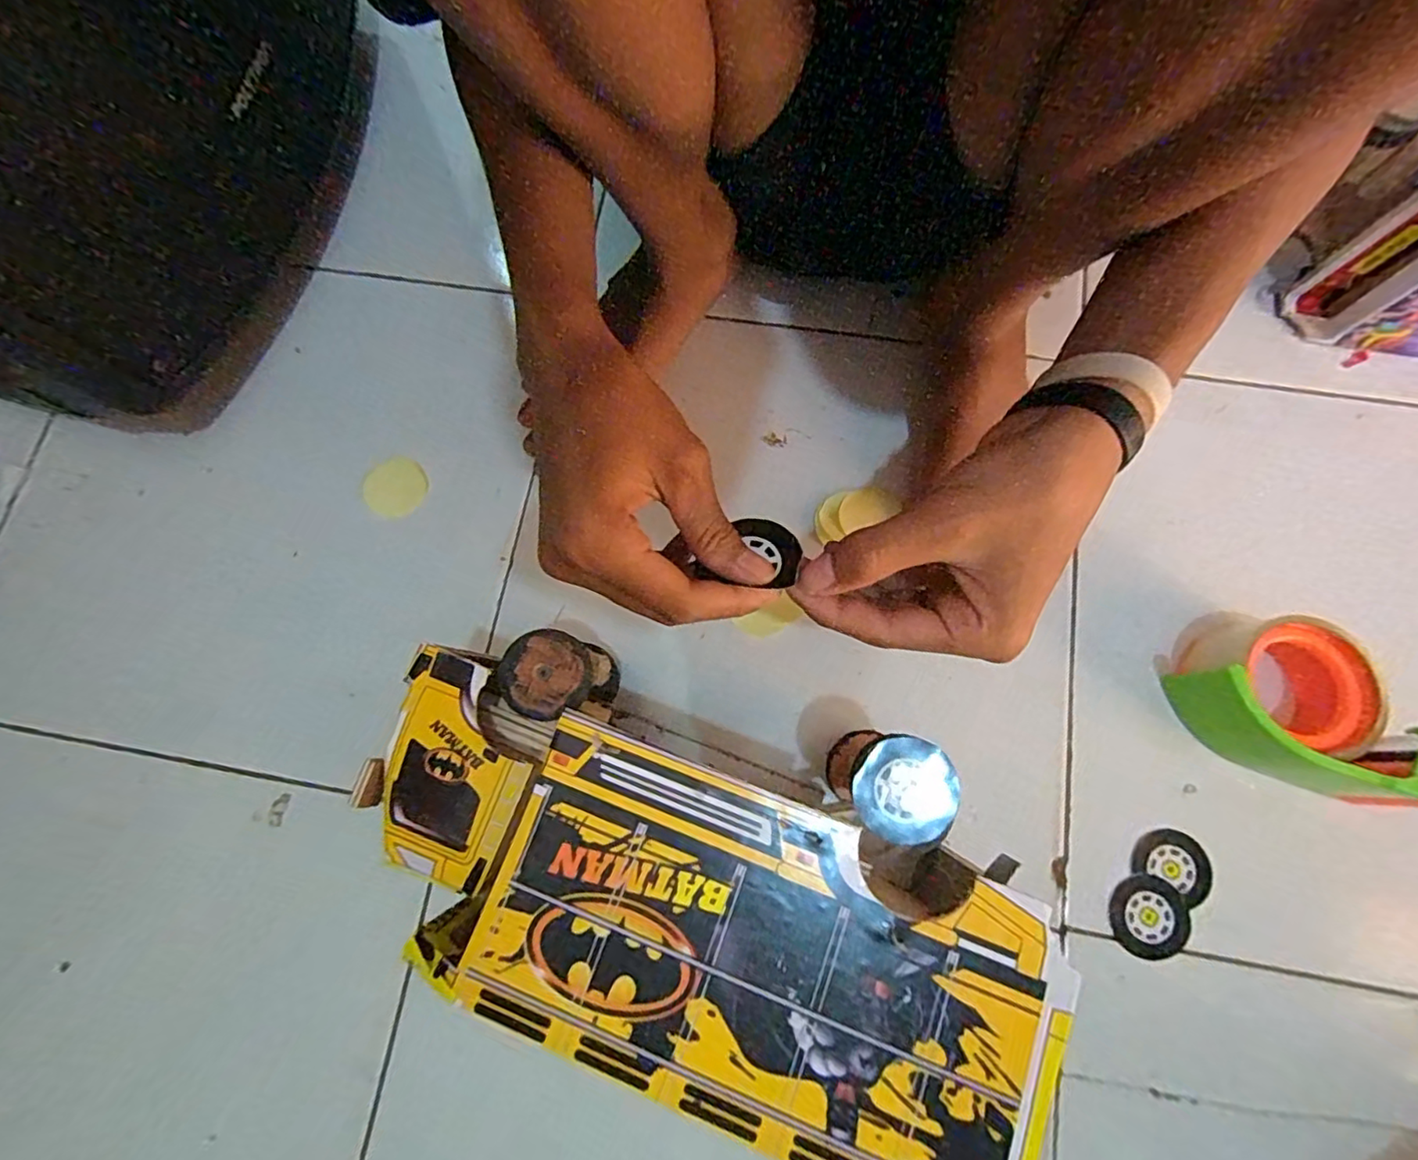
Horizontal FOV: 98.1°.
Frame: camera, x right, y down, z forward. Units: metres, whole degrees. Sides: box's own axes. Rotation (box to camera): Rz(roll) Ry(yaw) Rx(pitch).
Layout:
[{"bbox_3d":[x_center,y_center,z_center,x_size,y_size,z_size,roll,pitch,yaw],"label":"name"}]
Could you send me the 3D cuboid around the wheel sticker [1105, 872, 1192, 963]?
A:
[{"bbox_3d":[0.274,0.210,0.383,0.044,0.004,0.047,29,79,8],"label":"wheel sticker"}]

